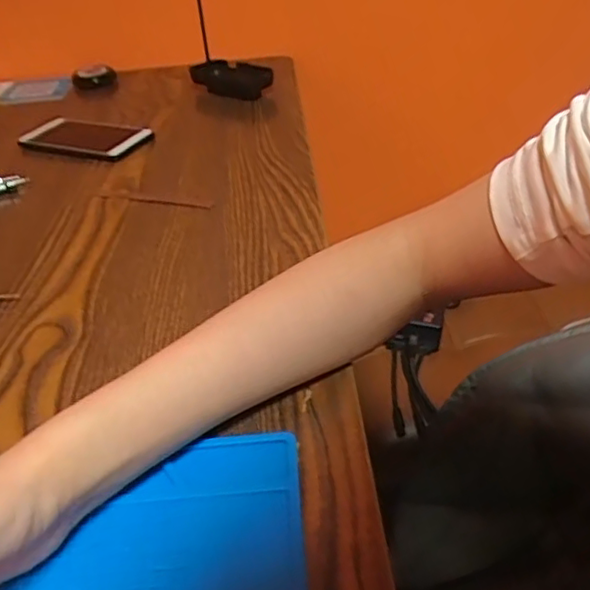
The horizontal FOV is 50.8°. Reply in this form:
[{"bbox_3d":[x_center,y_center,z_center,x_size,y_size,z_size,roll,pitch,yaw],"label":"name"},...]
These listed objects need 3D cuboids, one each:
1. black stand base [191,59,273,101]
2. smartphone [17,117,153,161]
[{"bbox_3d":[-0.075,-0.260,0.749,0.068,0.026,0.109,-23,40,-22],"label":"black stand base"},{"bbox_3d":[-0.221,-0.168,0.658,0.128,0.013,0.068,14,41,24],"label":"smartphone"}]

